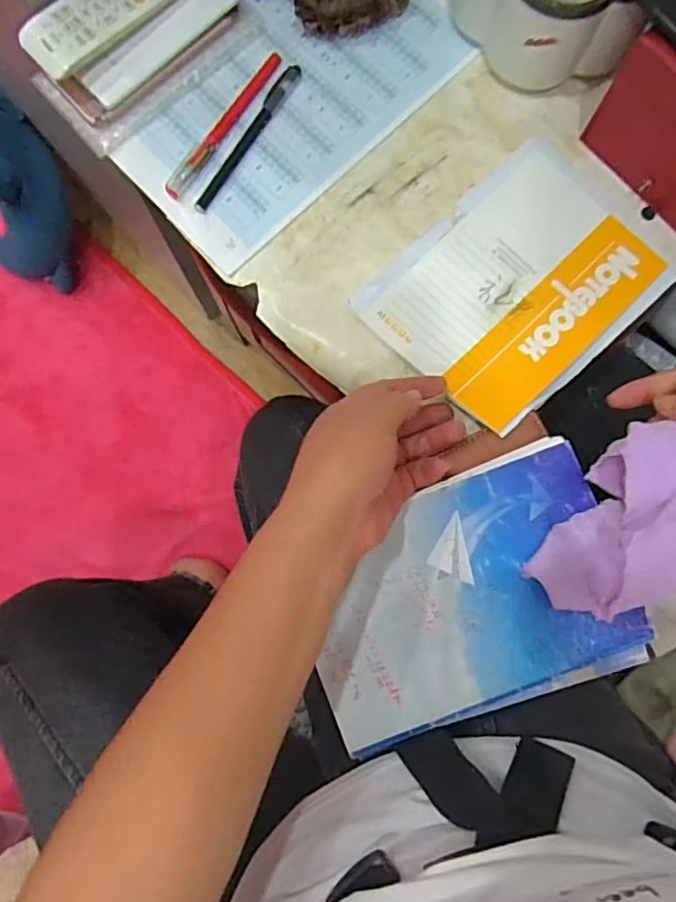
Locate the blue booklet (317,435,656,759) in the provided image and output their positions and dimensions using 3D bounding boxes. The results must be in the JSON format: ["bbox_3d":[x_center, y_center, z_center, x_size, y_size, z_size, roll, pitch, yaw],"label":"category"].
[{"bbox_3d":[0.081,0.094,0.399,0.200,0.008,0.143,-21,81,2],"label":"blue booklet"}]

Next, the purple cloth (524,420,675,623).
[{"bbox_3d":[0.188,0.037,0.364,0.142,0.062,0.095,-21,81,2],"label":"purple cloth"}]

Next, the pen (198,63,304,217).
[{"bbox_3d":[-0.071,-0.245,0.480,0.012,0.007,0.139,32,83,5],"label":"pen"}]

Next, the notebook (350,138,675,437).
[{"bbox_3d":[0.141,-0.130,0.463,0.209,0.015,0.154,-42,80,-8],"label":"notebook"}]

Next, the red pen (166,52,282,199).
[{"bbox_3d":[-0.089,-0.255,0.479,0.016,0.008,0.140,34,83,5],"label":"red pen"}]

